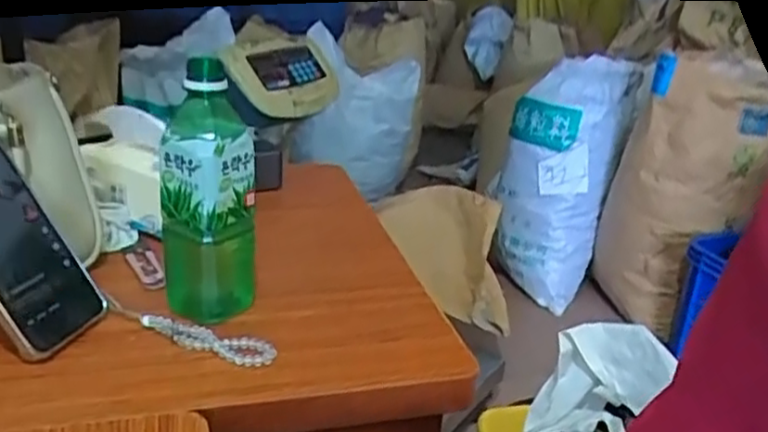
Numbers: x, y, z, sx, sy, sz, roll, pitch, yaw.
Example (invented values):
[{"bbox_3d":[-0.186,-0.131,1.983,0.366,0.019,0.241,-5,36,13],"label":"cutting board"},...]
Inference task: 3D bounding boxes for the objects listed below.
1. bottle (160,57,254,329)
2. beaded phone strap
[{"bbox_3d":[-0.140,-0.016,0.559,0.073,0.203,0.080,-2,23,-17],"label":"bottle"},{"bbox_3d":[-0.153,0.088,0.539,0.147,0.015,0.031,11,23,15],"label":"beaded phone strap"}]

